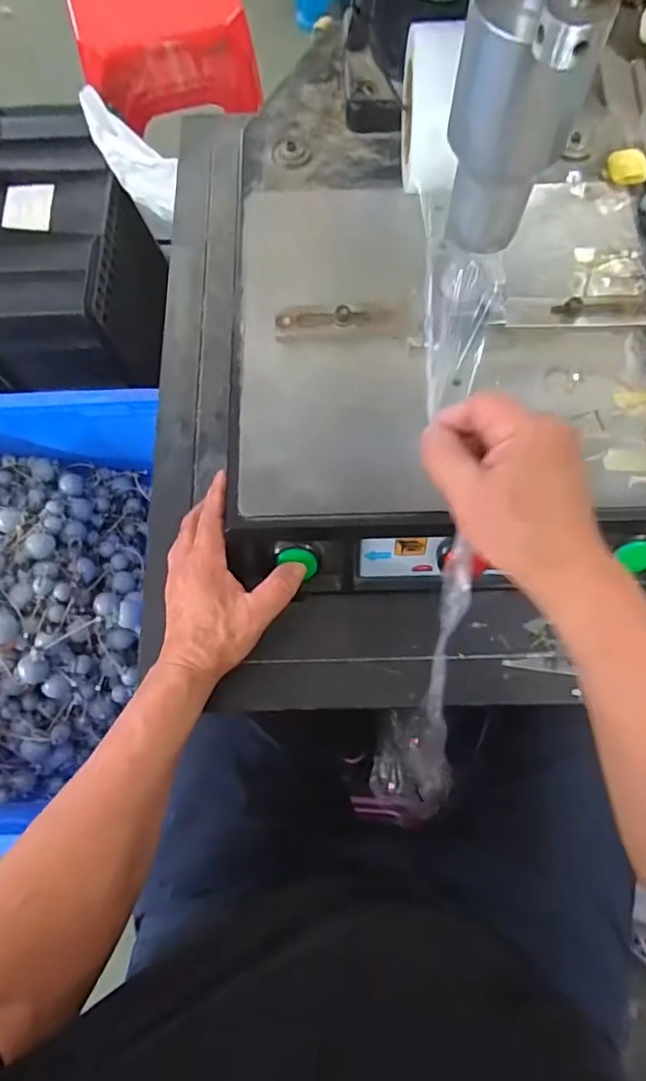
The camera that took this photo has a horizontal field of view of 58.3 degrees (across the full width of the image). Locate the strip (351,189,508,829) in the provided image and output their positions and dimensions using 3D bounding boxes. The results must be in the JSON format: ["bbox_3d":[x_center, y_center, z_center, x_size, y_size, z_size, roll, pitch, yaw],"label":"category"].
[{"bbox_3d":[0.093,-0.033,0.419,0.059,0.121,0.386,5,85,3],"label":"strip"}]

